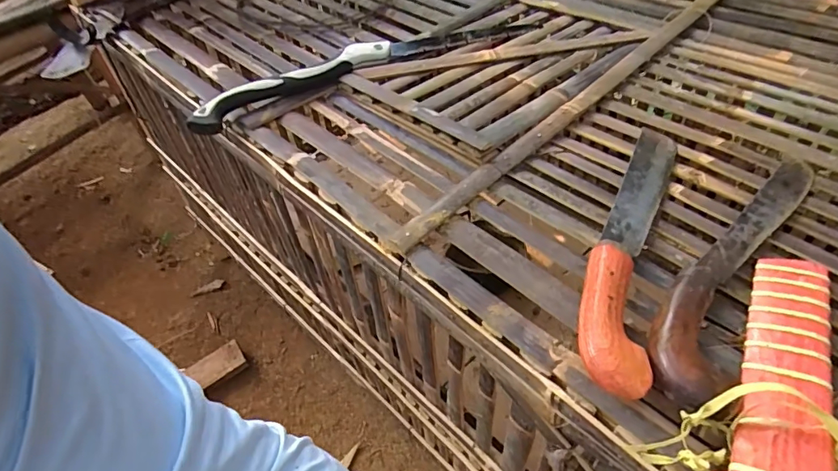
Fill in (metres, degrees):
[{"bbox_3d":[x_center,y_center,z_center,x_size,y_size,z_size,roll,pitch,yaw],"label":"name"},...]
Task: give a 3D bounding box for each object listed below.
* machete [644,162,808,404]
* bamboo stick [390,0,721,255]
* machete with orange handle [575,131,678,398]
[{"bbox_3d":[0.308,0.018,0.466,0.057,0.038,0.358,32,59,28],"label":"machete"},{"bbox_3d":[0.258,-0.214,0.687,0.795,0.016,0.044,-38,58,-24],"label":"bamboo stick"},{"bbox_3d":[0.221,-0.010,0.494,0.062,0.050,0.380,16,53,18],"label":"machete with orange handle"}]

